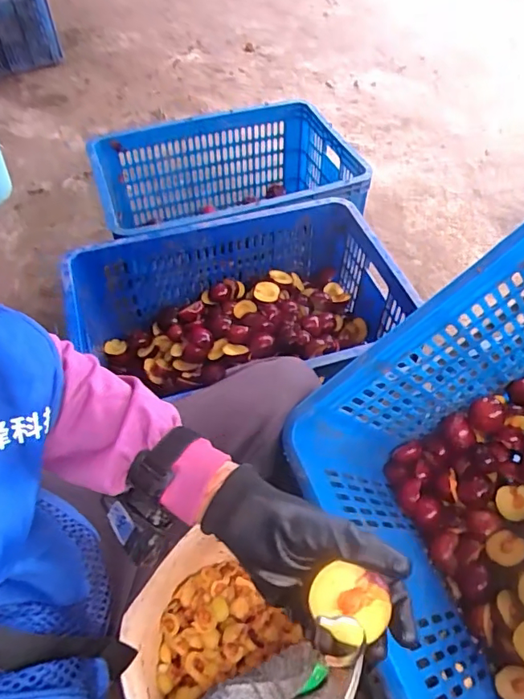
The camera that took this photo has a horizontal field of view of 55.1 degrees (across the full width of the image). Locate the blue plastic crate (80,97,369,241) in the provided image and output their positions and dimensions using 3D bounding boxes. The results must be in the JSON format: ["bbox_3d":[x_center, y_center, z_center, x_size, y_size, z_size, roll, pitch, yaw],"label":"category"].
[{"bbox_3d":[-0.074,-0.338,1.157,0.542,0.237,0.403,-17,53,-11],"label":"blue plastic crate"}]

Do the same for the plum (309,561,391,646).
[{"bbox_3d":[0.060,0.176,0.349,0.043,0.026,0.053,-41,85,-5],"label":"plum"}]

